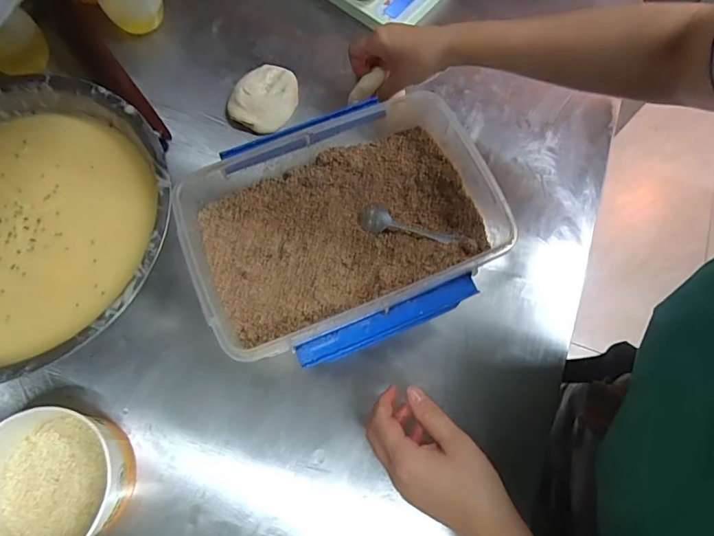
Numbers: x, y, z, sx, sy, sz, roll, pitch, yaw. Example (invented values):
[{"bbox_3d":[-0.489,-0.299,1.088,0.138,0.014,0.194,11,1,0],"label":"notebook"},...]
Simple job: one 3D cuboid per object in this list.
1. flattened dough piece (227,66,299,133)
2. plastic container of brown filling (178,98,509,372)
[{"bbox_3d":[-0.118,-0.220,0.584,0.076,0.025,0.090,24,73,8],"label":"flattened dough piece"},{"bbox_3d":[-0.015,-0.037,0.480,0.310,0.084,0.243,-22,74,-9],"label":"plastic container of brown filling"}]

